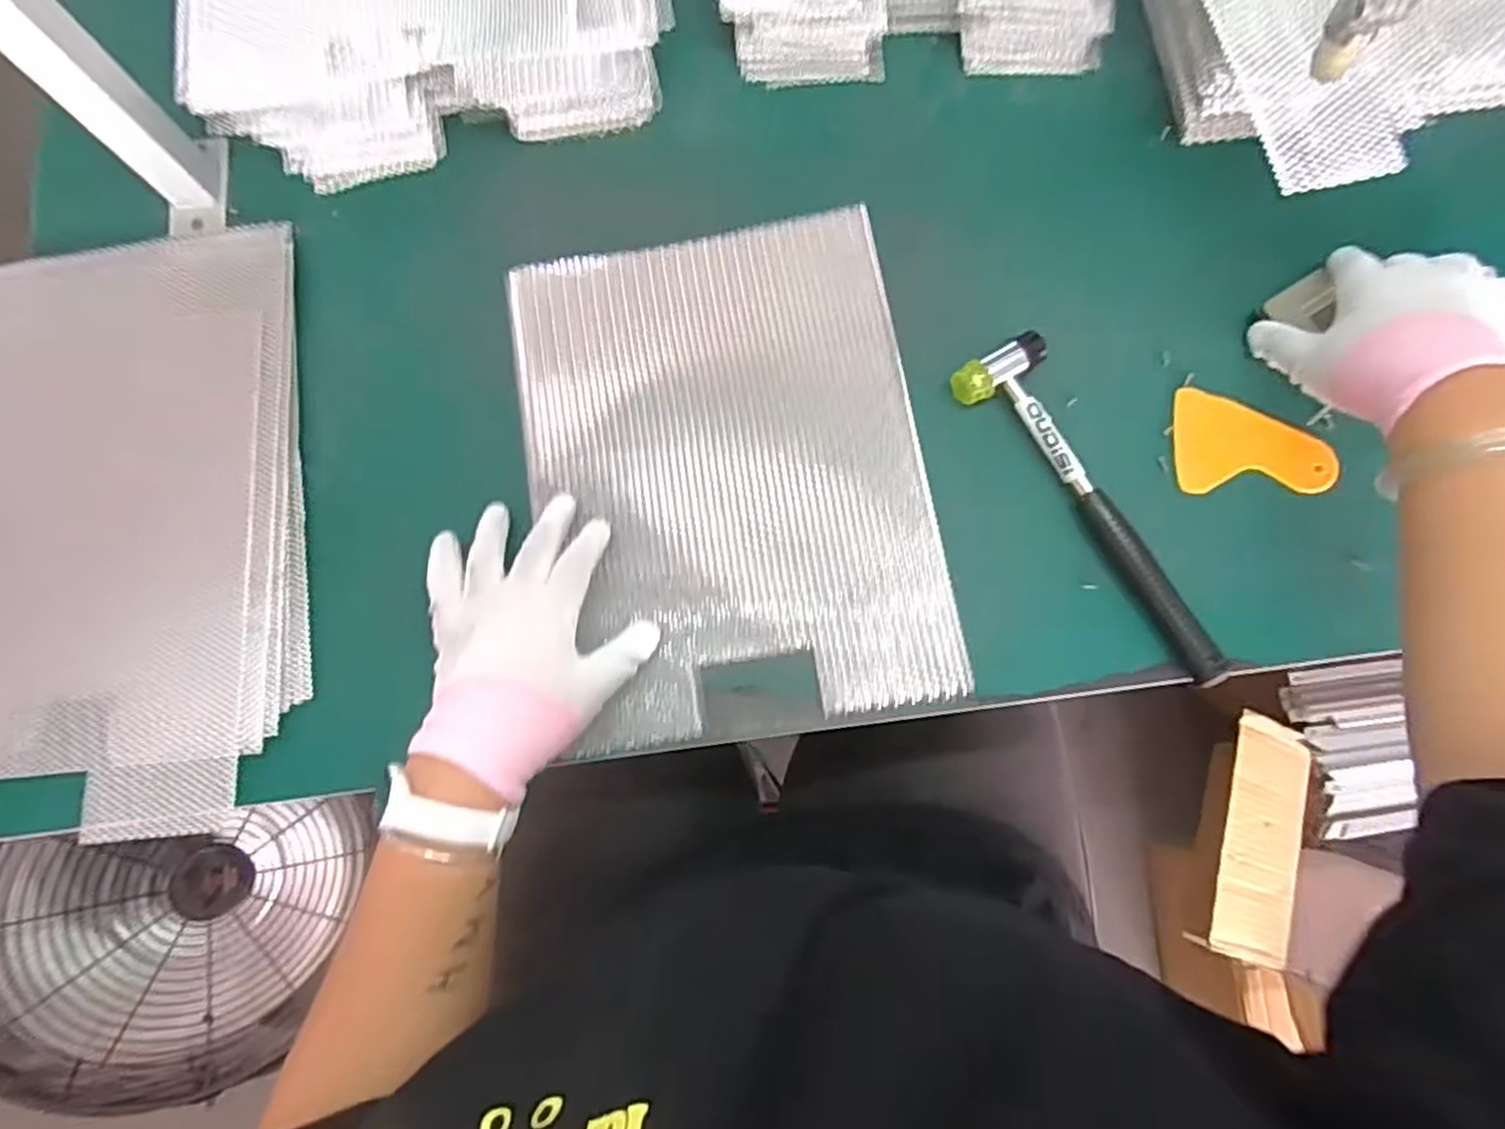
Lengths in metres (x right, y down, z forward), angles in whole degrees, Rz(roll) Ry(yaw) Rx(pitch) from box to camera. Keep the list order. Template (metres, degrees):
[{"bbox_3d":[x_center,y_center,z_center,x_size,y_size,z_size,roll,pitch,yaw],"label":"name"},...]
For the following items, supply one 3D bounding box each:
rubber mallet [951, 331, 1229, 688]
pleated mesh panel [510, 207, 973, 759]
[{"bbox_3d":[0.218,-0.036,0.468,0.060,0.024,0.239,-32,79,-5],"label":"rubber mallet"},{"bbox_3d":[-0.013,-0.062,0.484,0.245,0.025,0.322,-10,78,-1],"label":"pleated mesh panel"}]

